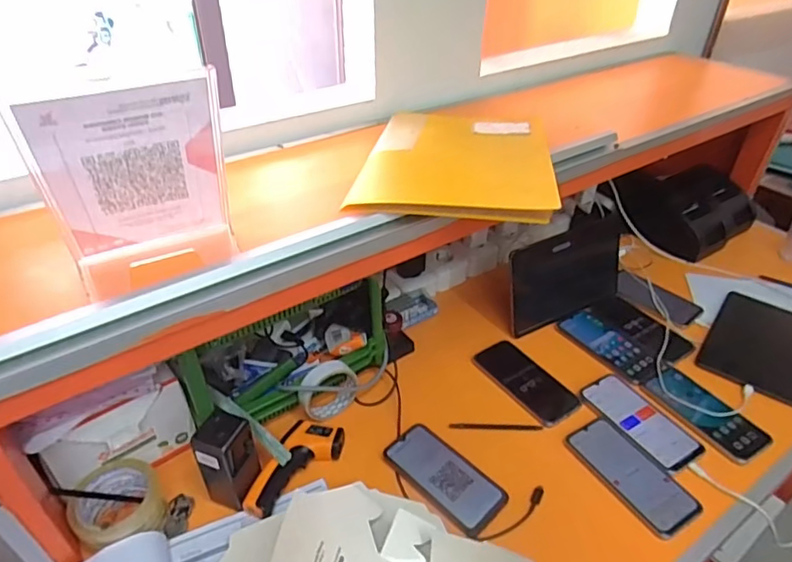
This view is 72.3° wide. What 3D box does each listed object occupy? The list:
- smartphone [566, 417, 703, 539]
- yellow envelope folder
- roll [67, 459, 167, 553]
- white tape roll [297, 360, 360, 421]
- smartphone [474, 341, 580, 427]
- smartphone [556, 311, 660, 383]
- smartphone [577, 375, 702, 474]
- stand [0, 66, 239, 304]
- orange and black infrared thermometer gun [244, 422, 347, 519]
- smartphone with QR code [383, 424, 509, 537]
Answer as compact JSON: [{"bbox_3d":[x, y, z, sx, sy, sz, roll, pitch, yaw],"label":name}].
[{"bbox_3d":[0.315,0.254,0.724,0.085,0.006,0.170,-18,40,-24],"label":"smartphone"},{"bbox_3d":[0.087,-0.174,0.742,0.239,0.023,0.331,6,37,7],"label":"yellow envelope folder"},{"bbox_3d":[-0.332,0.269,0.649,0.096,0.063,0.092,1,36,-1],"label":"roll"},{"bbox_3d":[-0.100,0.158,0.792,0.088,0.071,0.038,-29,46,-34],"label":"white tape roll"},{"bbox_3d":[0.206,0.155,0.856,0.079,0.006,0.168,-21,42,-27],"label":"smartphone"},{"bbox_3d":[0.366,0.107,0.927,0.080,0.015,0.174,-18,41,-24],"label":"smartphone"},{"bbox_3d":[0.358,0.201,0.795,0.078,0.005,0.165,-21,42,-26],"label":"smartphone"},{"bbox_3d":[-0.245,-0.088,0.524,0.159,0.209,0.079,-17,40,-23],"label":"stand"},{"bbox_3d":[-0.128,0.246,0.710,0.071,0.030,0.146,14,38,17],"label":"orange and black infrared thermometer gun"},{"bbox_3d":[0.063,0.256,0.721,0.074,0.011,0.161,-29,46,-34],"label":"smartphone with QR code"}]

